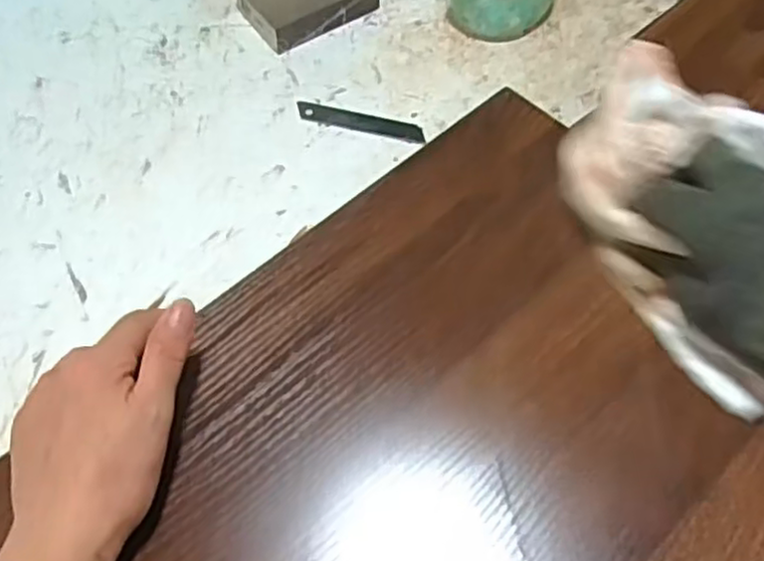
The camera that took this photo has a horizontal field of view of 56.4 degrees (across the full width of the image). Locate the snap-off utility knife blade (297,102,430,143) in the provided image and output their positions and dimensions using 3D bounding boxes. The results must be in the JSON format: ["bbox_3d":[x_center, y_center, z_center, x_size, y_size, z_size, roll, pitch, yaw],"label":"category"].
[{"bbox_3d":[-0.016,-0.117,0.527,0.097,0.004,0.019,13,53,9],"label":"snap-off utility knife blade"}]

